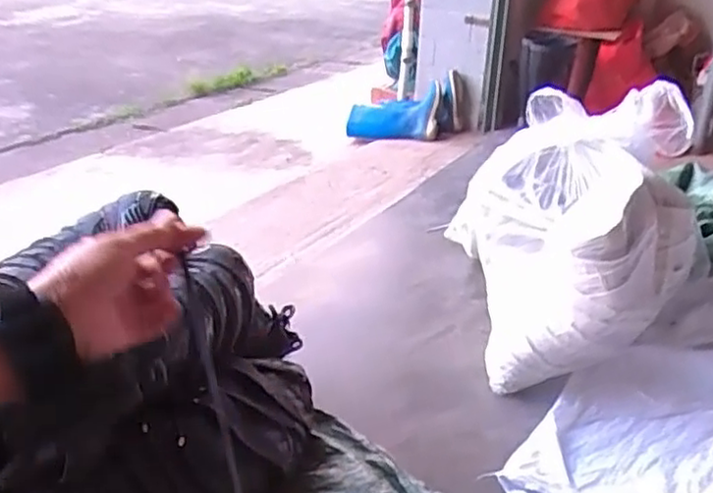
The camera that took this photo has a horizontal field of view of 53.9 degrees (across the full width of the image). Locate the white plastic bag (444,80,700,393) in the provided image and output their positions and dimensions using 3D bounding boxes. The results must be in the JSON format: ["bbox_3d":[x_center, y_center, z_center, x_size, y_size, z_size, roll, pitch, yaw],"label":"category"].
[{"bbox_3d":[0.411,-0.024,1.292,0.372,0.440,0.430,11,28,17],"label":"white plastic bag"}]

